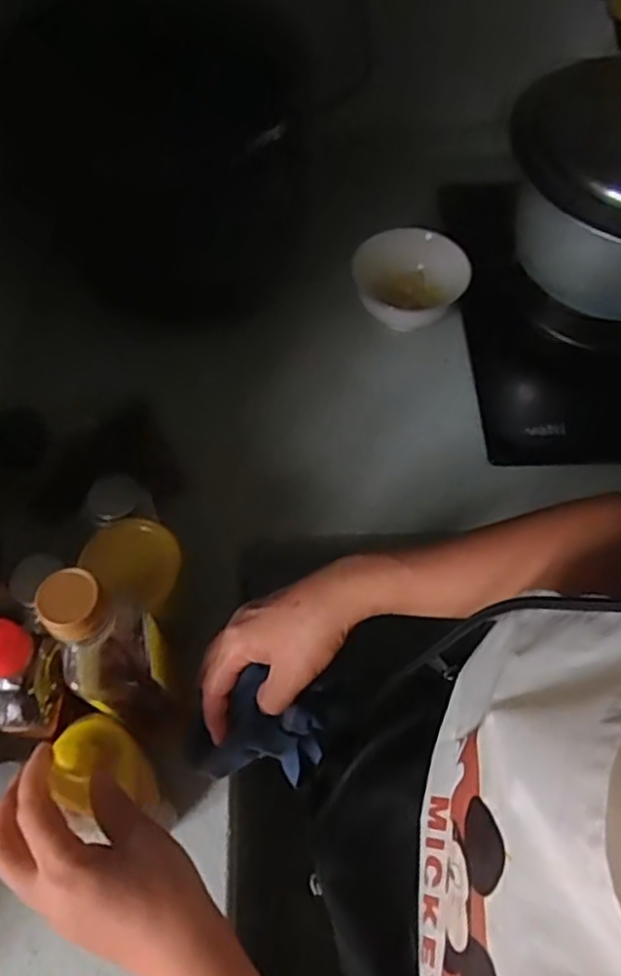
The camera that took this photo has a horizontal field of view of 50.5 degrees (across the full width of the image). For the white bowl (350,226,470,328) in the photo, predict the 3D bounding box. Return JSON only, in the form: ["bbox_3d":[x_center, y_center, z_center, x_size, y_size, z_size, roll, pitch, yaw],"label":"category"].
[{"bbox_3d":[0.109,-0.225,0.736,0.121,0.063,0.109,3,60,1],"label":"white bowl"}]

